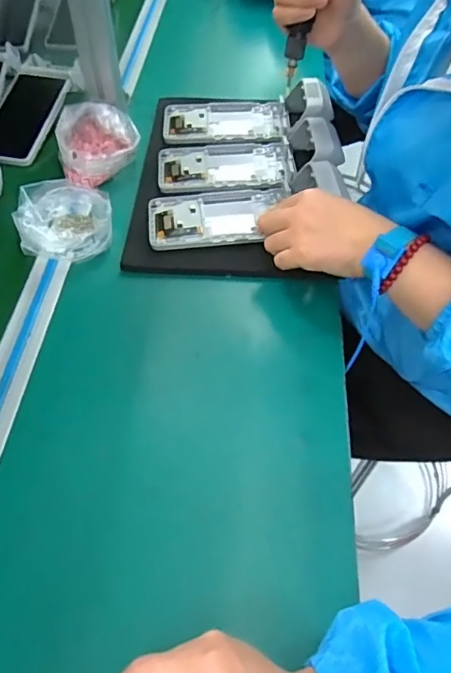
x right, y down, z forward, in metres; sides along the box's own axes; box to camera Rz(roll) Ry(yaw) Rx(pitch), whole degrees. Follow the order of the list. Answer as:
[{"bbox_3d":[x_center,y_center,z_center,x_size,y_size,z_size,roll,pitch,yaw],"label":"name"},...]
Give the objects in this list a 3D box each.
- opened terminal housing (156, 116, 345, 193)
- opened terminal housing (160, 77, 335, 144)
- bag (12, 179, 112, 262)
[{"bbox_3d":[0.025,-0.225,0.612,0.215,0.046,0.094,-4,56,-2],"label":"opened terminal housing"},{"bbox_3d":[0.022,-0.309,0.672,0.223,0.052,0.096,0,56,0],"label":"opened terminal housing"},{"bbox_3d":[-0.179,-0.137,0.565,0.096,0.043,0.115,-7,57,-4],"label":"bag"}]

